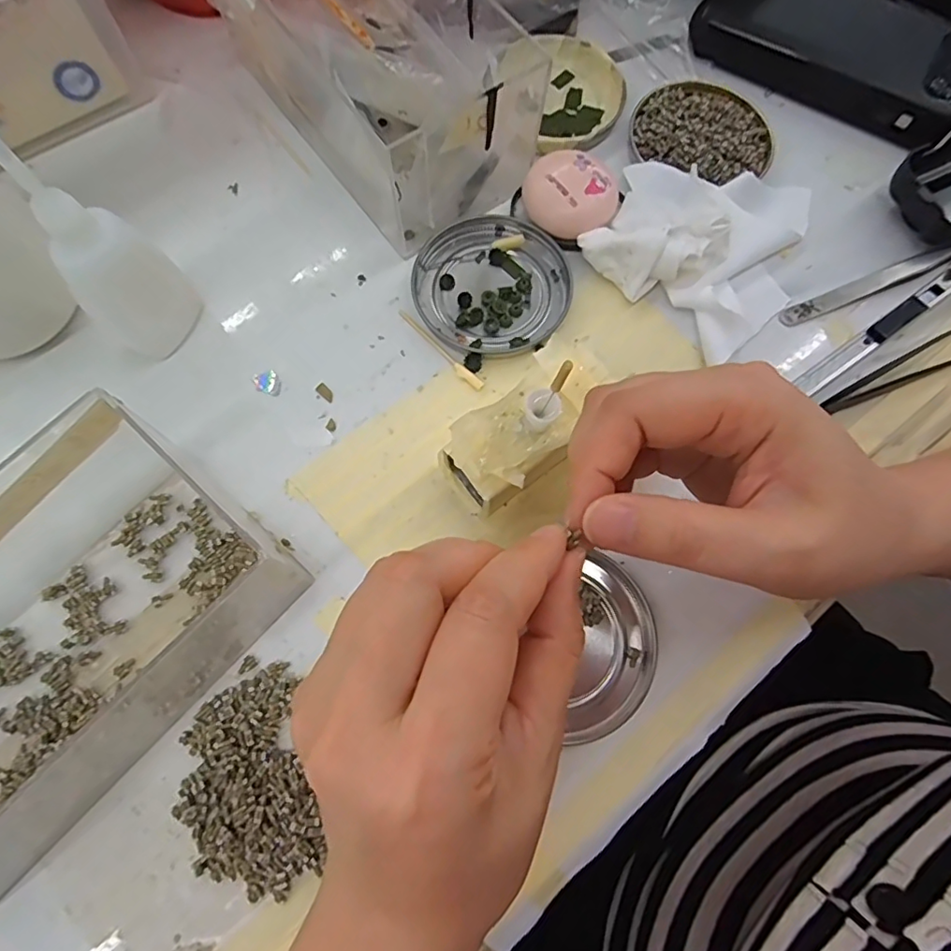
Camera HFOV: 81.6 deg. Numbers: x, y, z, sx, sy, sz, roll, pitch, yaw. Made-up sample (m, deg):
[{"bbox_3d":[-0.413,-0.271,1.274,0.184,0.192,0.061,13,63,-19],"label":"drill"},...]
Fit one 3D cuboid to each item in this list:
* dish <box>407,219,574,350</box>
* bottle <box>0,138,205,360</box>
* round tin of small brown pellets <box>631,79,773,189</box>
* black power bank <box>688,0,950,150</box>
[{"bbox_3d":[0.009,-0.098,0.282,0.075,0.009,0.075,0,74,-1],"label":"dish"},{"bbox_3d":[-0.152,-0.089,0.225,0.032,0.107,0.040,42,78,10],"label":"bottle"},{"bbox_3d":[0.128,-0.194,0.309,0.077,0.009,0.065,24,75,6],"label":"round tin of small brown pellets"},{"bbox_3d":[0.215,-0.261,0.324,0.153,0.024,0.083,31,76,7],"label":"black power bank"}]

